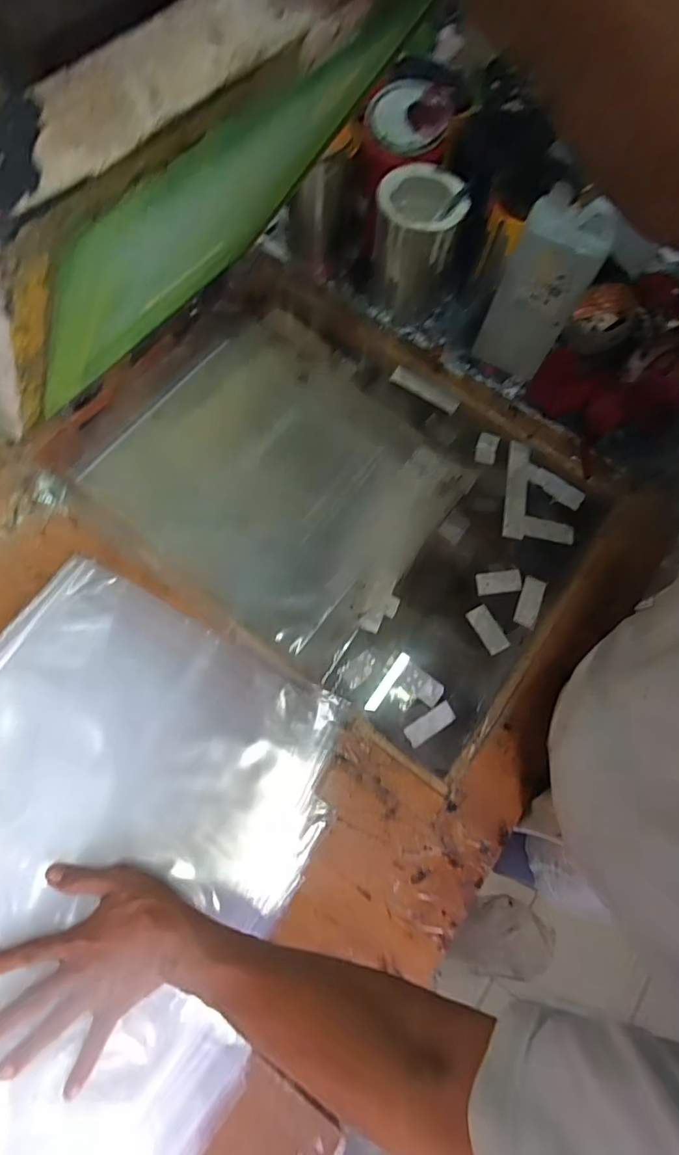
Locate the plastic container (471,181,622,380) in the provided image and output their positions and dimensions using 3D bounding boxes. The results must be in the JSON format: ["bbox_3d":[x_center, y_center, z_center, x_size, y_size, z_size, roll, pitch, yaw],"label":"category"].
[{"bbox_3d":[0.250,-0.357,0.639,0.098,0.210,0.078,30,72,7],"label":"plastic container"}]

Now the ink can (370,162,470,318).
[{"bbox_3d":[0.106,-0.447,0.696,0.105,0.156,0.112,1,72,-4],"label":"ink can"}]

